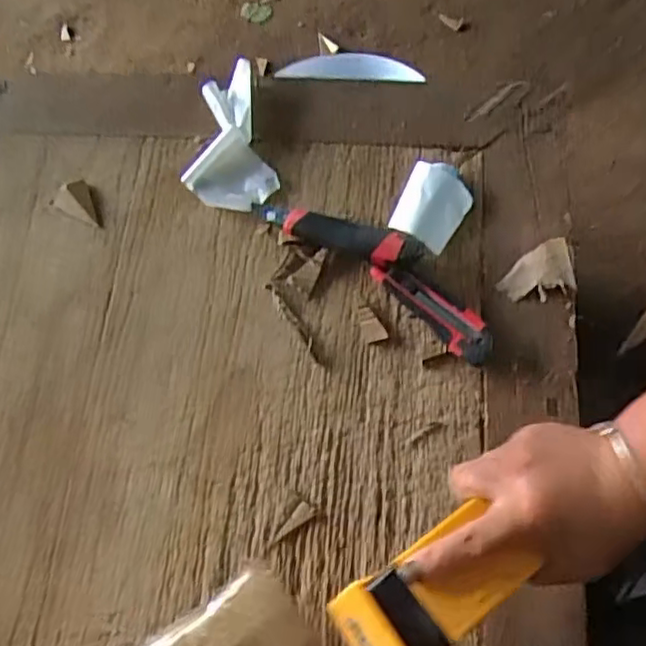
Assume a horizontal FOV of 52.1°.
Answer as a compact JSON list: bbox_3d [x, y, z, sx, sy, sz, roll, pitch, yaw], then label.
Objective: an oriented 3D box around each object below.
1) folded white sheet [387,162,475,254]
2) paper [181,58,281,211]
[{"bbox_3d":[0.114,-0.124,0.676,0.067,0.023,0.092,28,75,10],"label":"folded white sheet"},{"bbox_3d":[-0.108,-0.198,0.708,0.091,0.026,0.160,-14,73,-3],"label":"paper"}]

